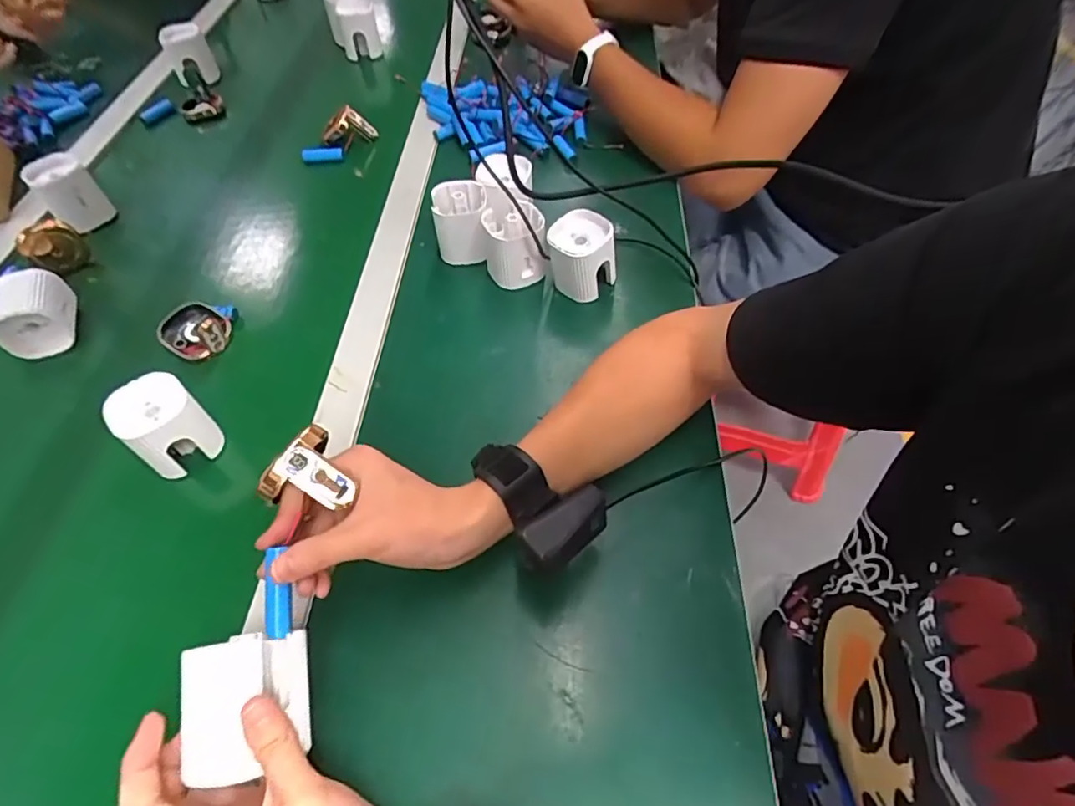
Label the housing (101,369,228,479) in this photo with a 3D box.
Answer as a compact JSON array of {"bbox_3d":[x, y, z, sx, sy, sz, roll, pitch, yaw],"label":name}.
[{"bbox_3d":[-0.292,0.017,0.452,0.053,0.061,0.055,32,63,24],"label":"housing"}]

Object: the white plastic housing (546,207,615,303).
[{"bbox_3d":[0.043,-0.138,0.549,0.062,0.068,0.057,-3,54,3],"label":"white plastic housing"}]

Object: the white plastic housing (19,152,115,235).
[{"bbox_3d":[-0.533,-0.240,0.654,0.056,0.071,0.062,37,65,26],"label":"white plastic housing"}]

